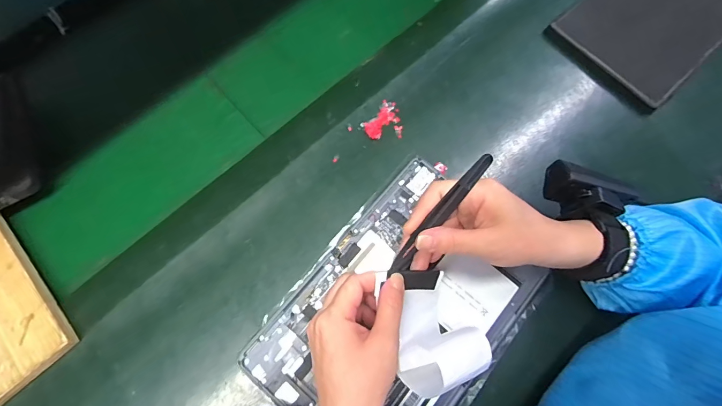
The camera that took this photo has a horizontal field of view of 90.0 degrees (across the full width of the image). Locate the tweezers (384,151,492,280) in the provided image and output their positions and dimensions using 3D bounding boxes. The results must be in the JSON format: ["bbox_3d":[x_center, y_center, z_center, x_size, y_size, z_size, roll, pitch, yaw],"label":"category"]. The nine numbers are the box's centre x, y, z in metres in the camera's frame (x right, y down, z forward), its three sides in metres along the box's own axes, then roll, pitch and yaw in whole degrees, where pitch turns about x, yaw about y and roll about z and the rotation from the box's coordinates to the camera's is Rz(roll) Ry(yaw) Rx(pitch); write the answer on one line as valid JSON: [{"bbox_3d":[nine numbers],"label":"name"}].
[{"bbox_3d":[0.056,0.012,0.263,0.013,0.005,0.112,40,104,8],"label":"tweezers"}]

